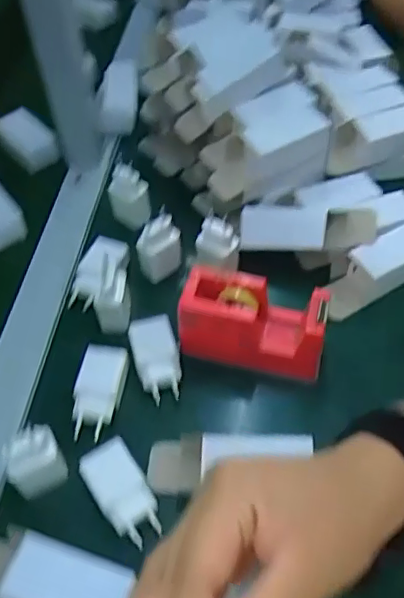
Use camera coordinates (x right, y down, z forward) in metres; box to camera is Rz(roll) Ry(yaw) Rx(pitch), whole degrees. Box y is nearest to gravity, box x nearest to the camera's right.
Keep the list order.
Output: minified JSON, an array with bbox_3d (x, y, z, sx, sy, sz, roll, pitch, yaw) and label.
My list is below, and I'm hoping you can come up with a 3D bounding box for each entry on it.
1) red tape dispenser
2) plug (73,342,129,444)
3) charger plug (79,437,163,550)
[{"bbox_3d":[0.047,0.025,0.523,0.129,0.079,0.056,14,53,11],"label":"red tape dispenser"},{"bbox_3d":[-0.093,0.082,0.512,0.043,0.022,0.080,9,53,7],"label":"plug"},{"bbox_3d":[-0.062,0.154,0.456,0.042,0.019,0.080,-30,58,-21],"label":"charger plug"}]

